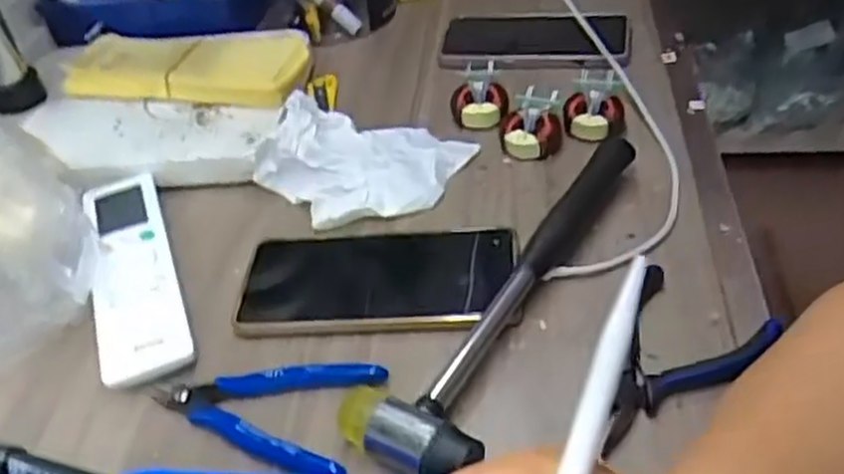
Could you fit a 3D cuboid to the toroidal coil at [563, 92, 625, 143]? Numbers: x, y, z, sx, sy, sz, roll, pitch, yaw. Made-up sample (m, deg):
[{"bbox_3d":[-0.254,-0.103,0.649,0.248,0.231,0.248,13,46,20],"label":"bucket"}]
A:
[{"bbox_3d":[0.125,-0.086,0.571,0.042,0.024,0.035,2,40,11],"label":"toroidal coil"}]

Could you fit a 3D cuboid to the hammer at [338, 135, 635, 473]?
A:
[{"bbox_3d":[0.047,0.019,0.449,0.069,0.023,0.271,15,44,24],"label":"hammer"}]

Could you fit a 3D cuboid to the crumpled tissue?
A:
[{"bbox_3d":[-0.039,-0.058,0.549,0.155,0.042,0.102,-9,40,-4],"label":"crumpled tissue"}]

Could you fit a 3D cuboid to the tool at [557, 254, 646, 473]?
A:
[{"bbox_3d":[0.037,0.063,0.195,0.009,0.005,0.137,13,59,22],"label":"tool"}]

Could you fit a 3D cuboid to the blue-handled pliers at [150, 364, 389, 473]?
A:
[{"bbox_3d":[-0.084,0.086,0.412,0.116,0.014,0.066,8,42,17],"label":"blue-handled pliers"}]

